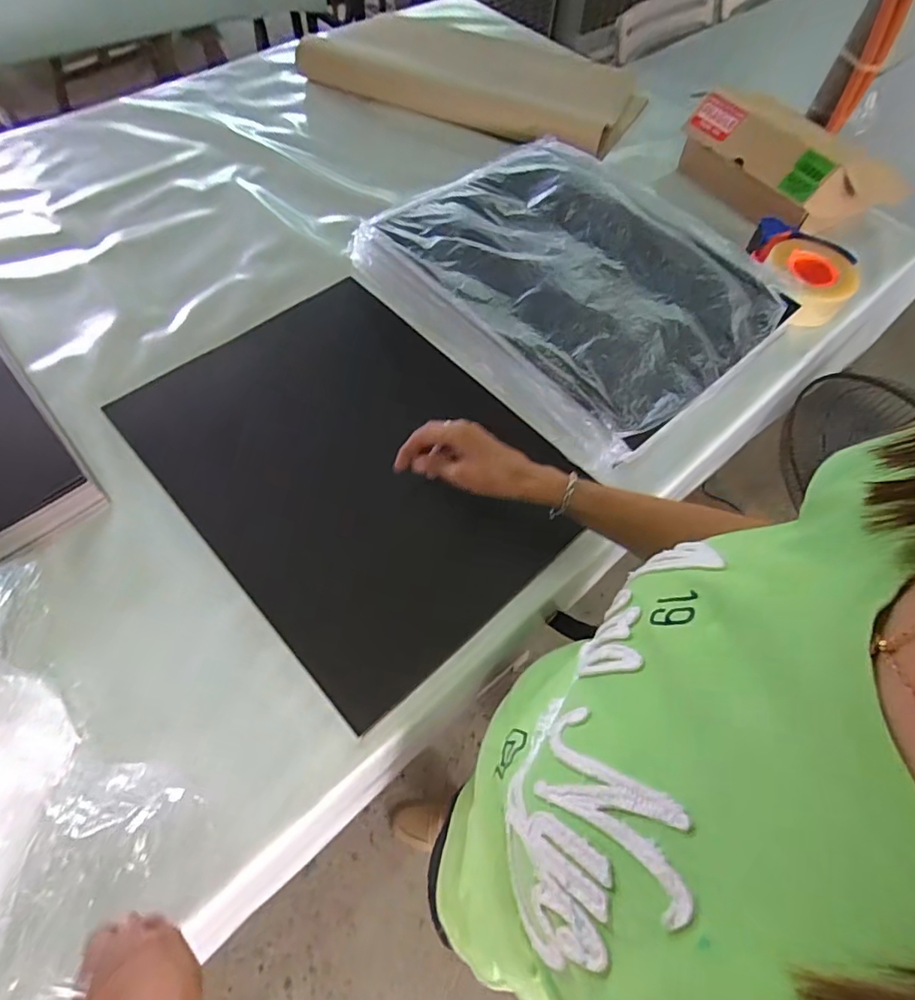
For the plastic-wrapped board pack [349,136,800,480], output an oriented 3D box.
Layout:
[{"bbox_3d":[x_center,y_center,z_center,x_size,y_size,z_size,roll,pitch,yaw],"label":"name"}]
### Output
[{"bbox_3d":[0.154,-0.321,0.766,0.422,0.057,0.524,-39,70,-20],"label":"plastic-wrapped board pack"}]

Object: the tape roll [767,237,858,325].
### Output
[{"bbox_3d":[0.515,-0.322,0.794,0.127,0.048,0.143,41,67,18],"label":"tape roll"}]

